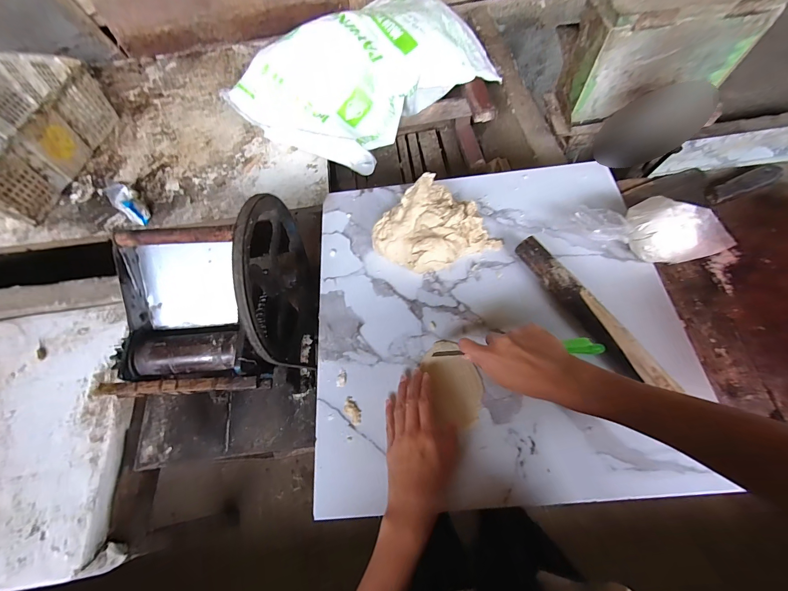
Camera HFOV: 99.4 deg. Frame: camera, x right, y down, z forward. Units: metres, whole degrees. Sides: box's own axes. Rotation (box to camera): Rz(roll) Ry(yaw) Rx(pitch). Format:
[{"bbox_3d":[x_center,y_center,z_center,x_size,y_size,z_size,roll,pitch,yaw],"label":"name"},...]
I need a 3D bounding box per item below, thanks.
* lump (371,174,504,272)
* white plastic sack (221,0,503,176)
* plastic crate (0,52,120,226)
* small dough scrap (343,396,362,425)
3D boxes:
[{"bbox_3d":[0.060,-0.097,0.507,0.153,0.067,0.136,-36,69,-13],"label":"lump"},{"bbox_3d":[-0.058,-0.597,0.920,0.678,0.210,0.387,-38,69,-14],"label":"white plastic sack"},{"bbox_3d":[-1.059,-0.436,0.917,0.335,0.165,0.462,9,66,7],"label":"plastic crate"},{"bbox_3d":[-0.054,0.151,0.439,0.018,0.005,0.036,-37,69,-13],"label":"small dough scrap"}]

